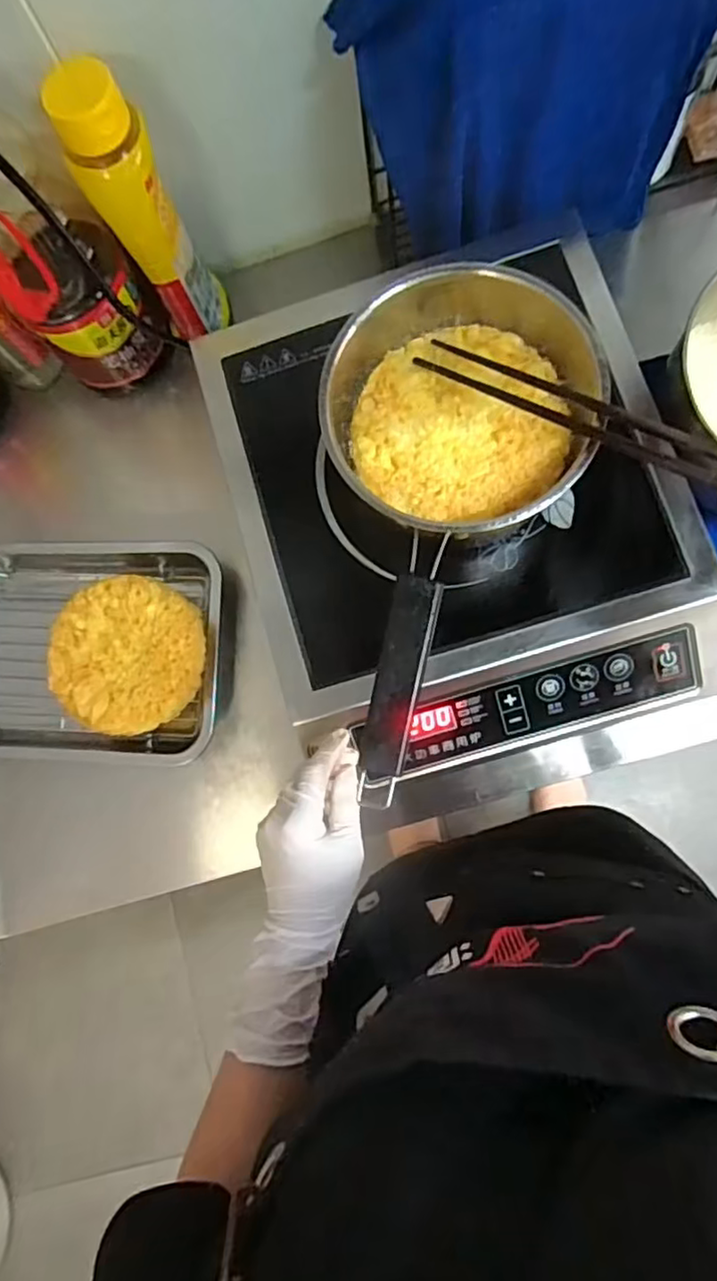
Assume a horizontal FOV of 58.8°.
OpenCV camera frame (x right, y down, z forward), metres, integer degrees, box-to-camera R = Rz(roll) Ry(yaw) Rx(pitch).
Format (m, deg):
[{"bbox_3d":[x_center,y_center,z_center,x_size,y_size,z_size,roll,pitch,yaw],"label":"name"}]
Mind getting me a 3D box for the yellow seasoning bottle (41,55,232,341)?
[{"bbox_3d":[-0.176,-0.354,0.550,0.062,0.232,0.063,-1,82,6],"label":"yellow seasoning bottle"}]

